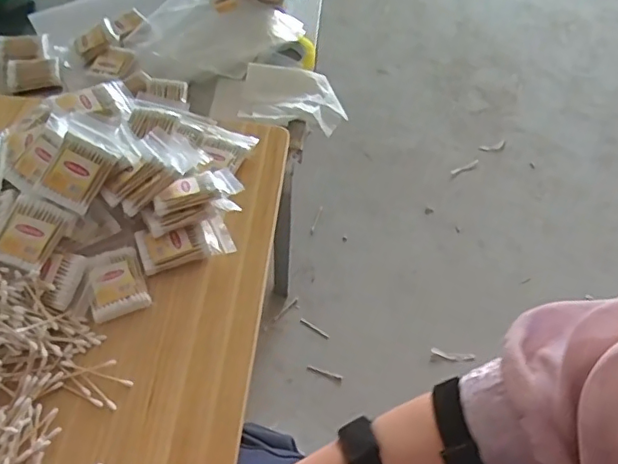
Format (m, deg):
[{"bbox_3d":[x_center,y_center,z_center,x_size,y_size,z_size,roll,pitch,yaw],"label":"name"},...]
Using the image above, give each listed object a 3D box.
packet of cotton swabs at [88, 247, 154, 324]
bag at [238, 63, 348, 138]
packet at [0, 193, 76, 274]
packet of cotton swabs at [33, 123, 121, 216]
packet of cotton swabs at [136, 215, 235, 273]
[{"bbox_3d":[-0.201,0.052,0.586,0.055,0.013,0.073,-19,57,-16],"label":"packet of cotton swabs"},{"bbox_3d":[-0.024,-0.200,0.856,0.151,0.041,0.099,2,53,-1],"label":"bag"},{"bbox_3d":[-0.286,0.001,0.578,0.061,0.012,0.073,24,67,-4],"label":"packet"},{"bbox_3d":[-0.242,-0.067,0.597,0.057,0.014,0.084,28,75,-7],"label":"packet of cotton swabs"},{"bbox_3d":[-0.136,0.011,0.625,0.096,0.020,0.050,-15,56,-13],"label":"packet of cotton swabs"}]

